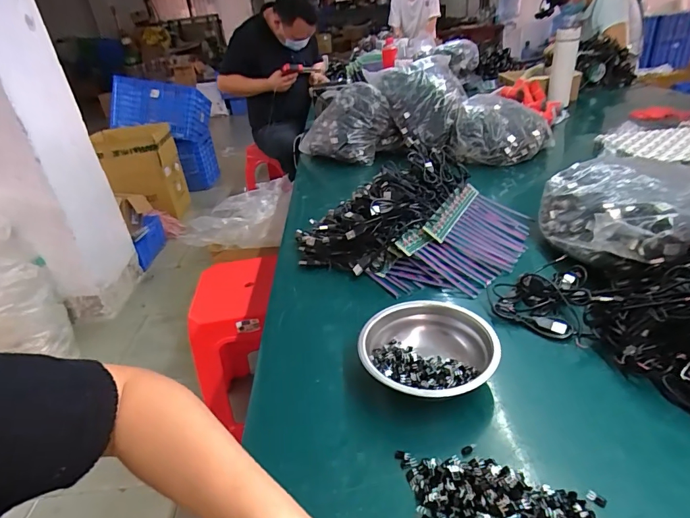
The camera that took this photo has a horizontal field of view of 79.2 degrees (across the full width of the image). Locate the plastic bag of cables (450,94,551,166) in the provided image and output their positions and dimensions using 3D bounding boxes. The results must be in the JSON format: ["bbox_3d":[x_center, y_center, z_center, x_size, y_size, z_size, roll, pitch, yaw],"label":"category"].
[{"bbox_3d":[0.346,-0.290,0.924,0.162,0.122,0.183,18,38,36],"label":"plastic bag of cables"}]

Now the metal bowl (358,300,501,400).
[{"bbox_3d":[0.079,0.094,0.403,0.123,0.041,0.124,-2,30,8],"label":"metal bowl"}]

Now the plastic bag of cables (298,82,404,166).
[{"bbox_3d":[-0.003,-0.342,1.050,0.131,0.149,0.262,-24,34,-28],"label":"plastic bag of cables"}]

